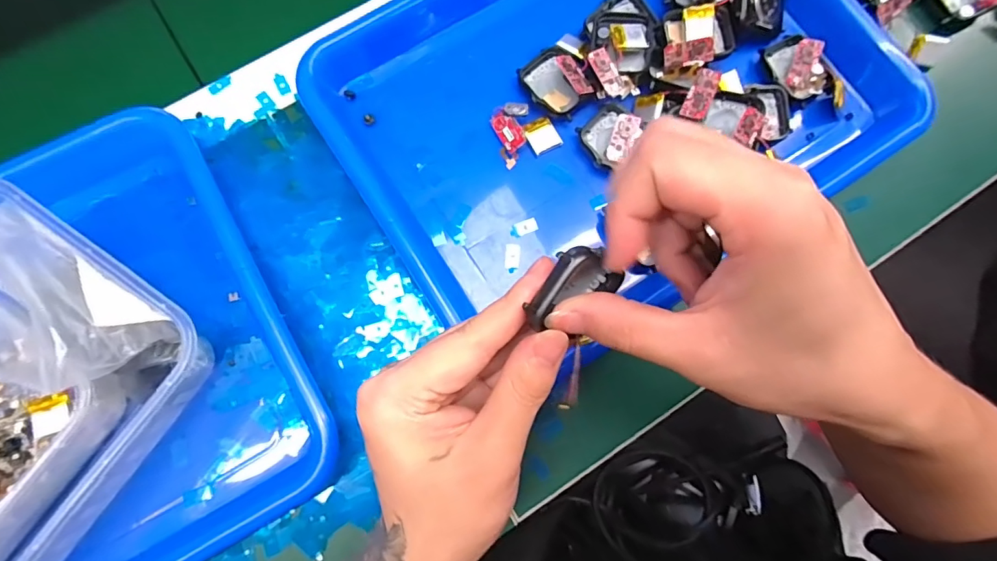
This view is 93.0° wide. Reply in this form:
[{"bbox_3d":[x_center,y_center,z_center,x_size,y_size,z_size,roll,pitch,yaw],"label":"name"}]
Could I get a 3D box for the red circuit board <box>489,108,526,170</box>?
[{"bbox_3d":[0.007,-0.092,0.297,0.018,0.006,0.037,-24,77,29],"label":"red circuit board"}]

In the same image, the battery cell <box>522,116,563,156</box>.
[{"bbox_3d":[0.028,-0.093,0.301,0.020,0.004,0.022,-27,81,-6],"label":"battery cell"}]

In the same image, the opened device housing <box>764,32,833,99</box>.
[{"bbox_3d":[0.196,-0.141,0.308,0.030,0.010,0.045,-17,80,-5],"label":"opened device housing"}]

